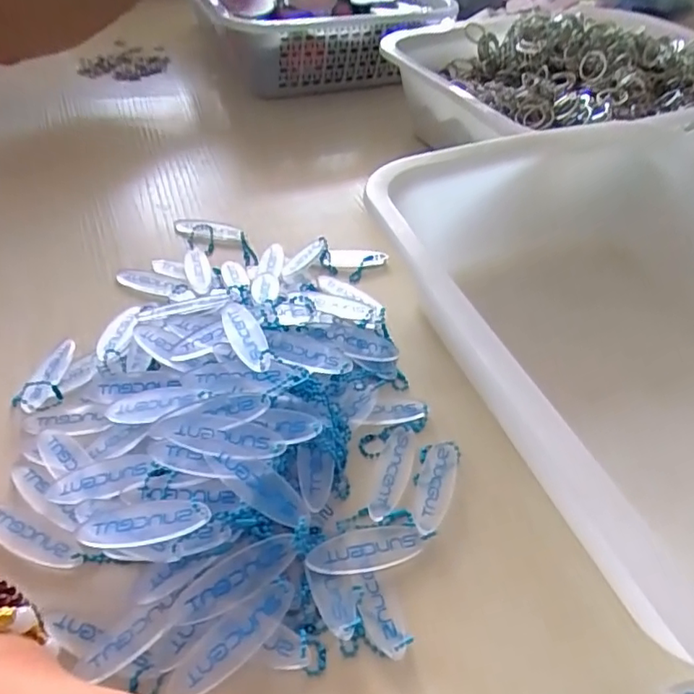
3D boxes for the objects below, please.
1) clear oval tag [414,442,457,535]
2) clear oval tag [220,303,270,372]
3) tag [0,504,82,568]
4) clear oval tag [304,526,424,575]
[{"bbox_3d":[0.044,0.068,0.282,0.017,0.004,0.053,14,46,11],"label":"clear oval tag"},{"bbox_3d":[-0.054,-0.007,0.301,0.018,0.006,0.055,-26,46,-8],"label":"clear oval tag"},{"bbox_3d":[-0.143,0.084,0.255,0.054,0.004,0.015,19,47,16],"label":"tag"},{"bbox_3d":[0.009,0.090,0.254,0.053,0.010,0.018,-12,47,-14],"label":"clear oval tag"}]

